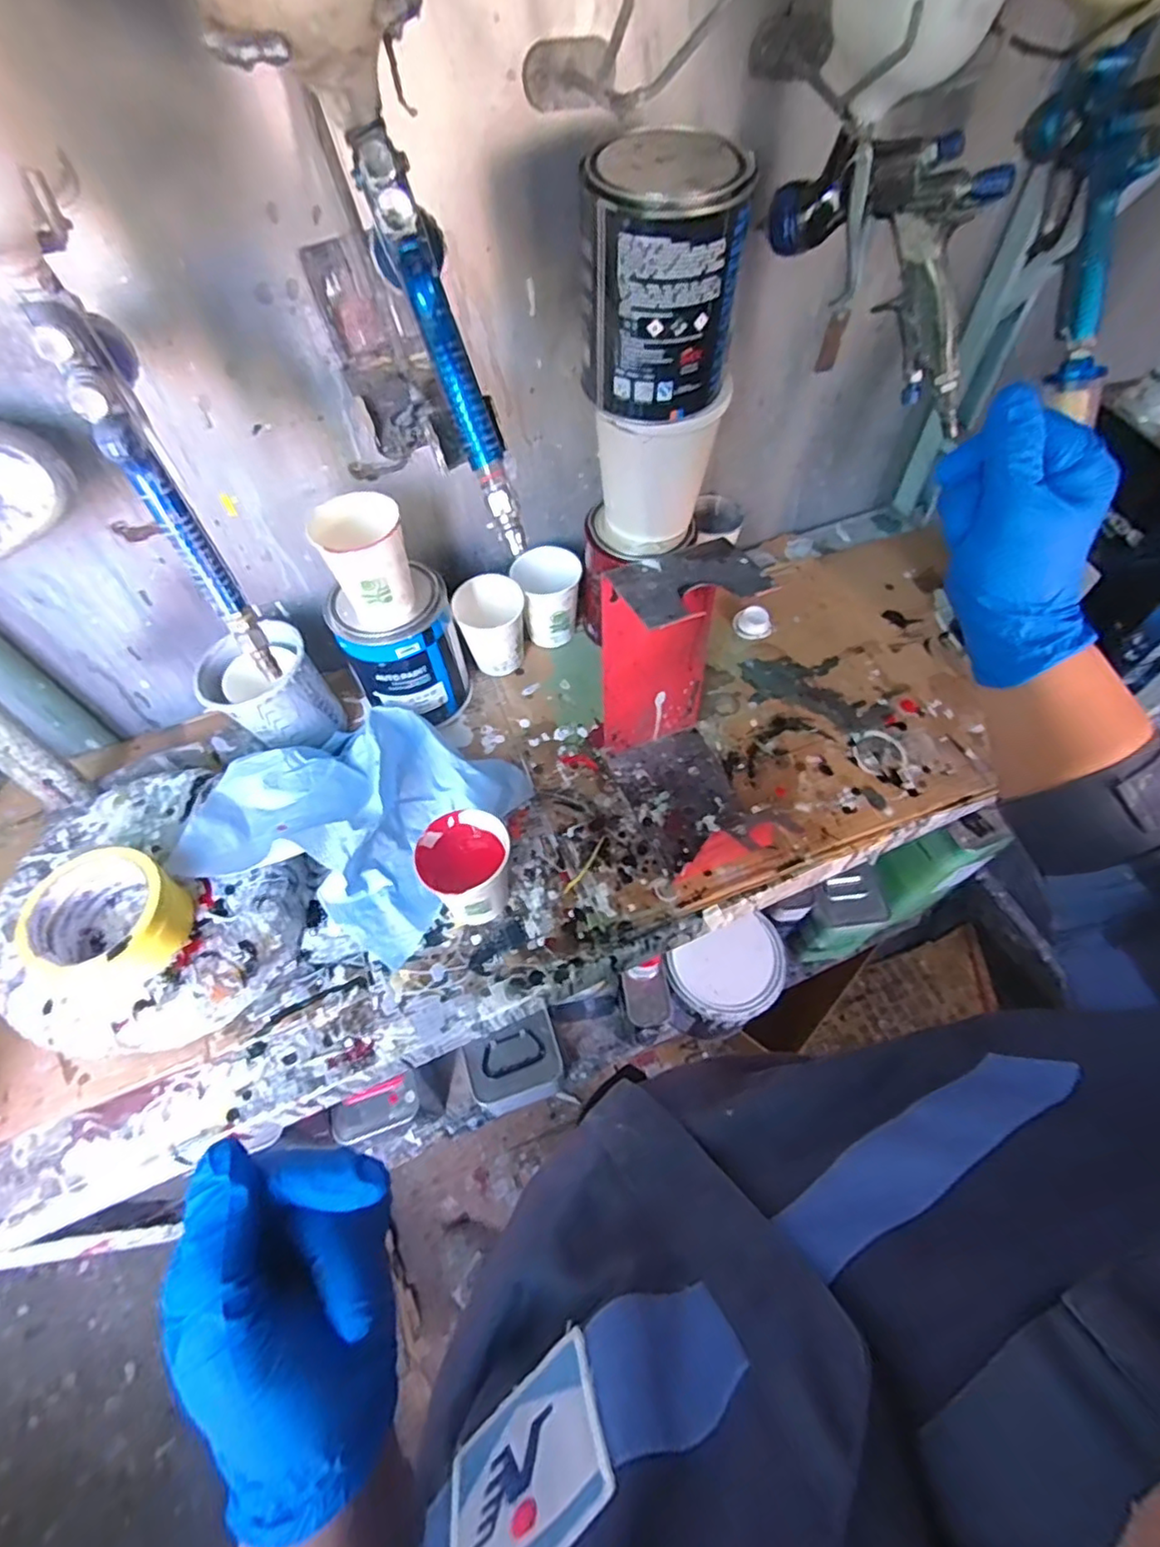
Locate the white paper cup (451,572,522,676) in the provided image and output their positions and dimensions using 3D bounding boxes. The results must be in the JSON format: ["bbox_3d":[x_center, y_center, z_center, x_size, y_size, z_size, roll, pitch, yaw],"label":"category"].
[{"bbox_3d":[-0.090,-0.153,0.661,0.069,0.089,0.062,-12,59,-5],"label":"white paper cup"}]

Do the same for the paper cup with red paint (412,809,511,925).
[{"bbox_3d":[-0.090,0.078,0.522,0.070,0.085,0.072,-1,58,2],"label":"paper cup with red paint"}]

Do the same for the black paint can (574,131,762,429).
[{"bbox_3d":[0.054,-0.331,0.437,0.104,0.132,0.087,5,59,5],"label":"black paint can"}]

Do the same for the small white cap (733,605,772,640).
[{"bbox_3d":[0.194,-0.169,0.711,0.042,0.022,0.033,13,60,10],"label":"small white cap"}]

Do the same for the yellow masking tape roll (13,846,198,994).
[{"bbox_3d":[-0.341,0.107,0.458,0.099,0.042,0.098,-1,58,2],"label":"yellow masking tape roll"}]

